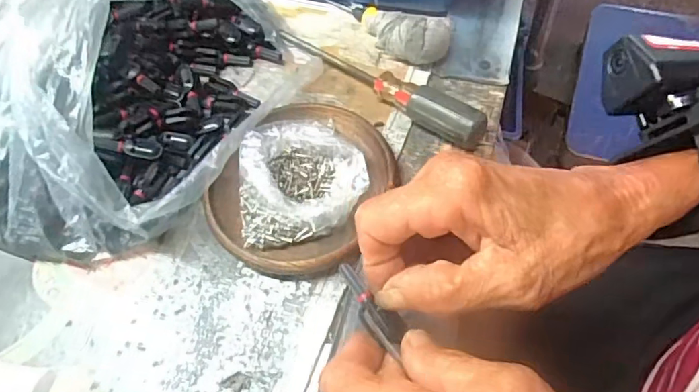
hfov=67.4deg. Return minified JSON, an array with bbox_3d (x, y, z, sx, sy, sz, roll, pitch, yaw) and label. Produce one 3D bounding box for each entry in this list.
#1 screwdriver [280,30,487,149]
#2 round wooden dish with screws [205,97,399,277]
[{"bbox_3d":[0.015,-0.080,0.355,0.167,0.024,0.019,32,68,22],"label":"screwdriver"},{"bbox_3d":[-0.027,-0.010,0.311,0.103,0.038,0.116,22,65,18],"label":"round wooden dish with screws"}]

